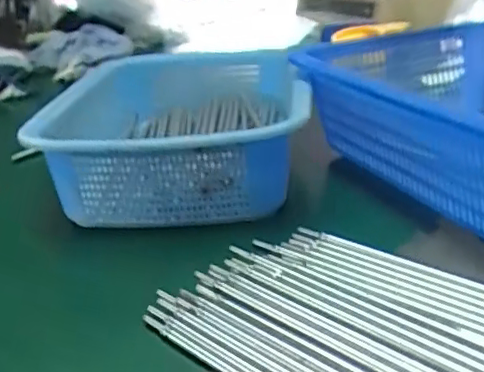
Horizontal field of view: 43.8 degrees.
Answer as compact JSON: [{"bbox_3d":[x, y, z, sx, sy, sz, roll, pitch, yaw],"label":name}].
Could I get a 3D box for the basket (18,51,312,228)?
[{"bbox_3d":[-0.037,-0.062,0.619,0.203,0.100,0.328,-2,25,11],"label":"basket"}]

